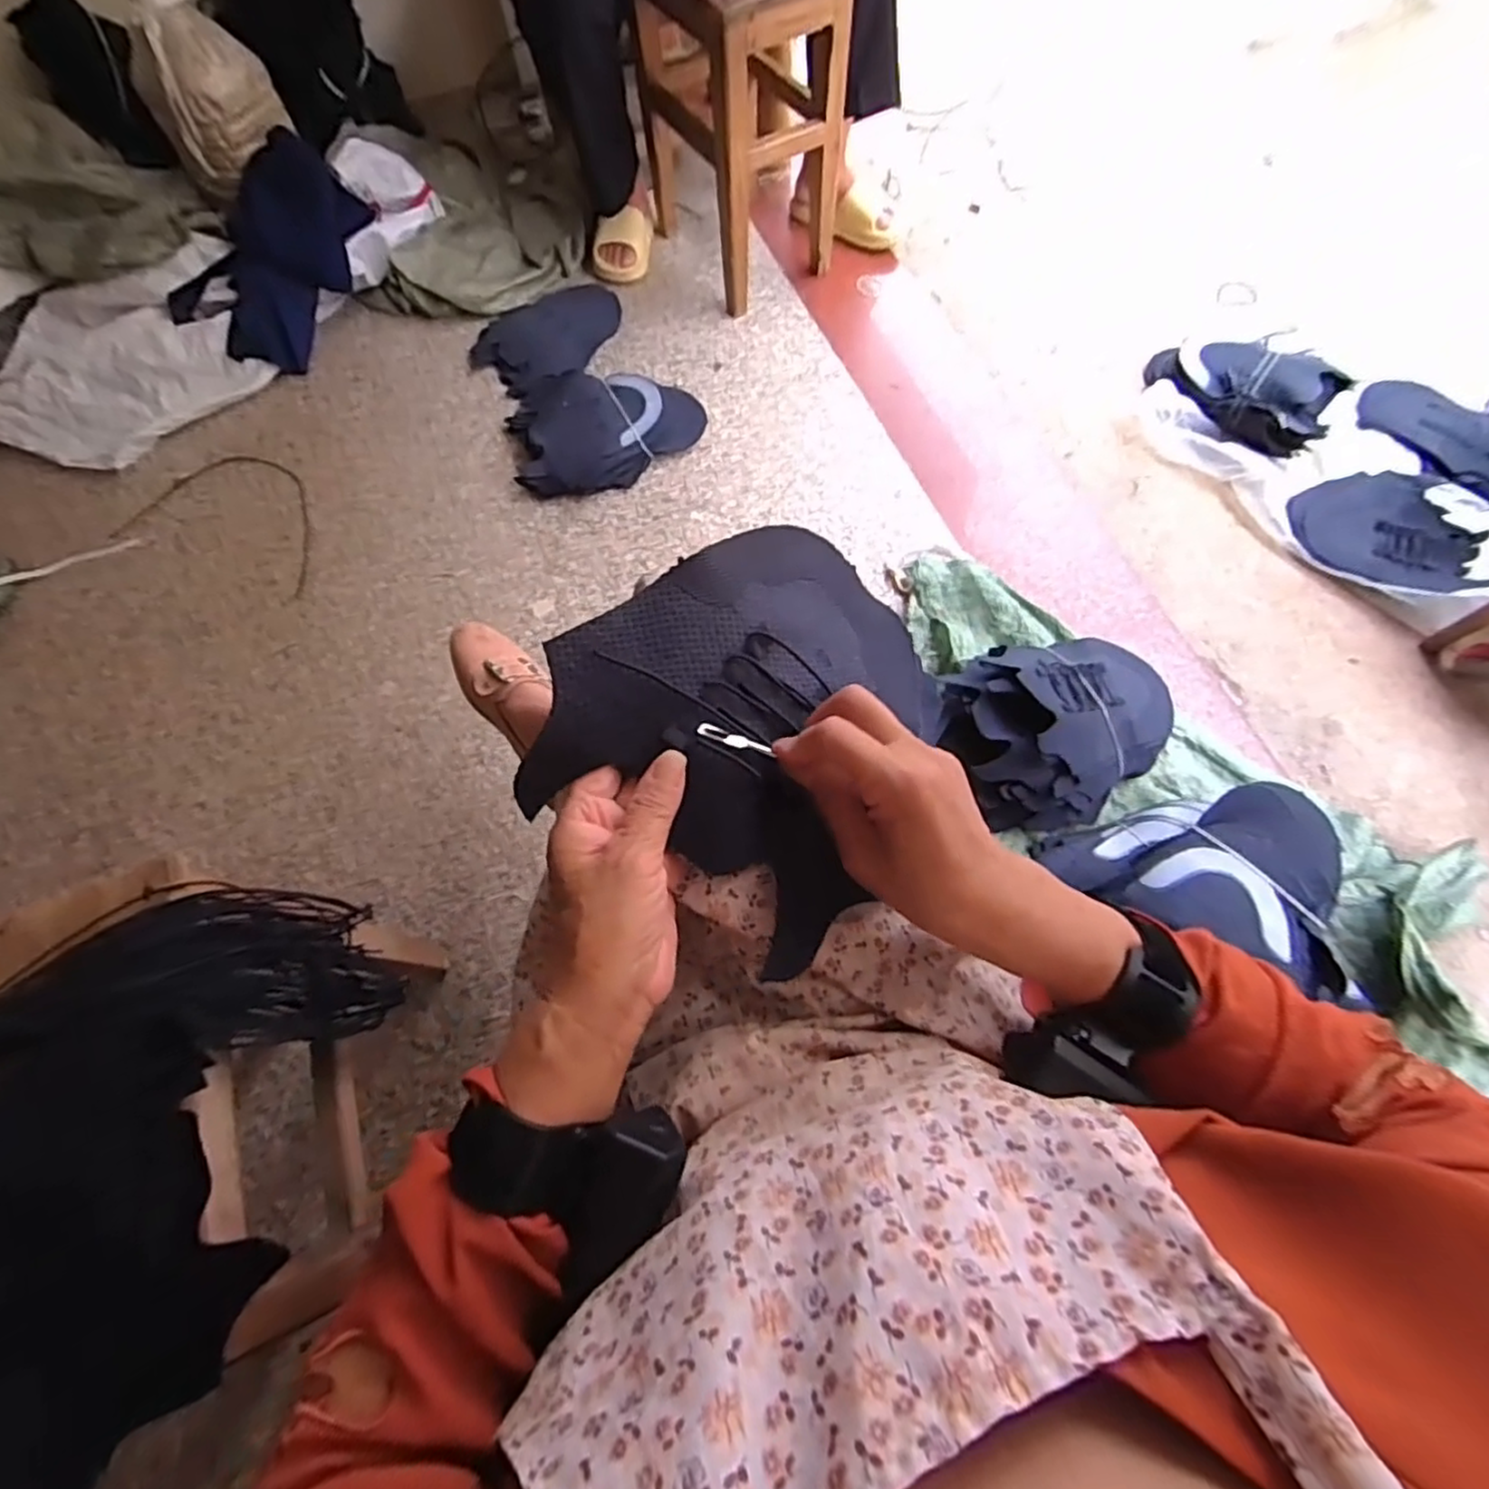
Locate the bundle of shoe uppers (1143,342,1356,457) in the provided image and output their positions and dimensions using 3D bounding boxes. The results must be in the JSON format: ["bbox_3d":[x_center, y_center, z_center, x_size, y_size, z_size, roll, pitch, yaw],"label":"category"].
[{"bbox_3d":[0.842,-0.599,1.193,0.294,0.111,0.145,27,71,13],"label":"bundle of shoe uppers"}]

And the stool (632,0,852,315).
[{"bbox_3d":[-0.009,-1.035,1.177,0.236,0.421,0.308,-33,70,-11],"label":"stool"}]

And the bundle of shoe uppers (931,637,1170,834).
[{"bbox_3d":[0.406,-0.037,0.890,0.290,0.120,0.238,-29,69,-9],"label":"bundle of shoe uppers"}]

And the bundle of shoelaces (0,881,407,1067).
[{"bbox_3d":[-0.435,0.194,0.508,0.254,0.196,0.111,-19,68,-6],"label":"bundle of shoelaces"}]

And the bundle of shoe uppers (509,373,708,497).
[{"bbox_3d":[-0.225,-0.526,1.140,0.315,0.077,0.228,-14,67,-3],"label":"bundle of shoe uppers"}]

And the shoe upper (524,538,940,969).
[{"bbox_3d":[0.018,-0.016,0.383,0.224,0.037,0.189,-37,94,-30],"label":"shoe upper"}]

